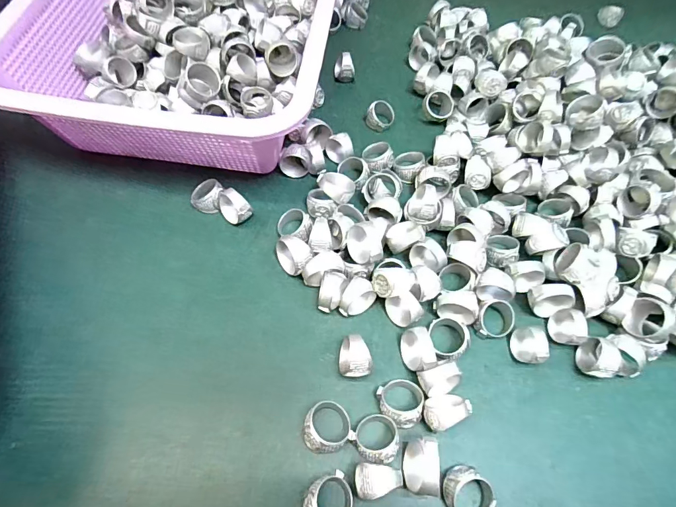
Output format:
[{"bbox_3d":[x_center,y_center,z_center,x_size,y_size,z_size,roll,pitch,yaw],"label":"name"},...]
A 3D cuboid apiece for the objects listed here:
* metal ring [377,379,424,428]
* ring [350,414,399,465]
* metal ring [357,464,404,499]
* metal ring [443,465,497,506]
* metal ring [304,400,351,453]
[{"bbox_3d":[0.036,0.087,0.240,0.027,0.015,0.026,1,62,-3],"label":"metal ring"},{"bbox_3d":[0.021,0.104,0.229,0.027,0.016,0.025,1,62,-3],"label":"ring"},{"bbox_3d":[0.021,0.121,0.218,0.025,0.018,0.016,5,62,-1],"label":"metal ring"},{"bbox_3d":[0.071,0.130,0.218,0.029,0.016,0.024,36,66,15],"label":"metal ring"},{"bbox_3d":[-0.006,0.098,0.231,0.025,0.018,0.026,1,62,-3],"label":"metal ring"}]

